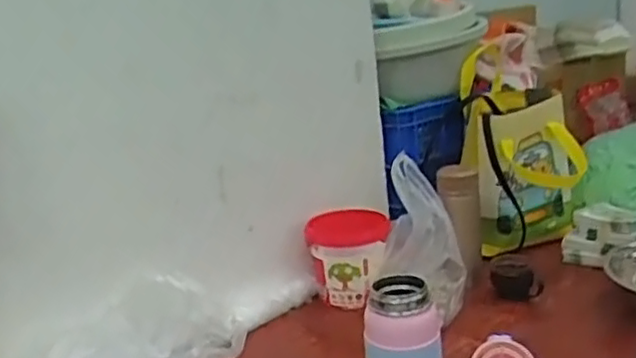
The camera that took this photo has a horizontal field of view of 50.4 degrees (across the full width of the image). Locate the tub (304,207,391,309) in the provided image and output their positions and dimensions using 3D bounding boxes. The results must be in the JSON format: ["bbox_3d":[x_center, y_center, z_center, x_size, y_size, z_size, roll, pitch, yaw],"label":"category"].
[{"bbox_3d":[0.049,0.127,1.096,0.131,0.125,0.127,-2,14,1],"label":"tub"}]

